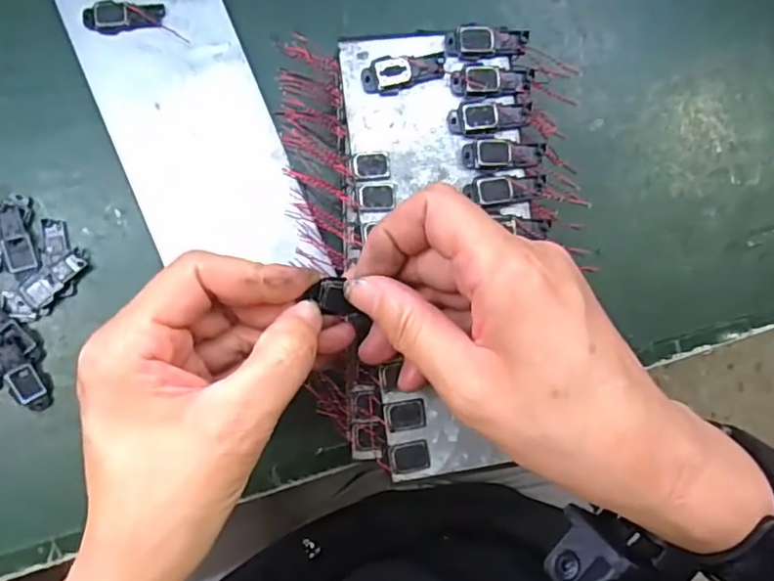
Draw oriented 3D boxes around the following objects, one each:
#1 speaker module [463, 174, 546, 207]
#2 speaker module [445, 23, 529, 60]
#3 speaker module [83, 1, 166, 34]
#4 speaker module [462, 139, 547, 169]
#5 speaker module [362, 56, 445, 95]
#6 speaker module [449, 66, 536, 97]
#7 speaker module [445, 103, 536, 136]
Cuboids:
[{"bbox_3d":[0.056,-0.047,0.284,0.038,0.004,0.014,-8,87,-8],"label":"speaker module"},{"bbox_3d":[0.047,-0.117,0.287,0.039,0.004,0.016,1,86,-7],"label":"speaker module"},{"bbox_3d":[-0.136,-0.142,0.317,0.039,0.005,0.015,-3,88,-7],"label":"speaker module"},{"bbox_3d":[0.056,-0.064,0.286,0.040,0.006,0.014,-5,87,-8],"label":"speaker module"},{"bbox_3d":[0.008,-0.101,0.283,0.039,0.005,0.015,-8,87,-8],"label":"speaker module"},{"bbox_3d":[0.050,-0.099,0.287,0.040,0.005,0.015,-1,86,-7],"label":"speaker module"},{"bbox_3d":[0.049,-0.081,0.286,0.040,0.005,0.014,-7,87,-8],"label":"speaker module"}]

